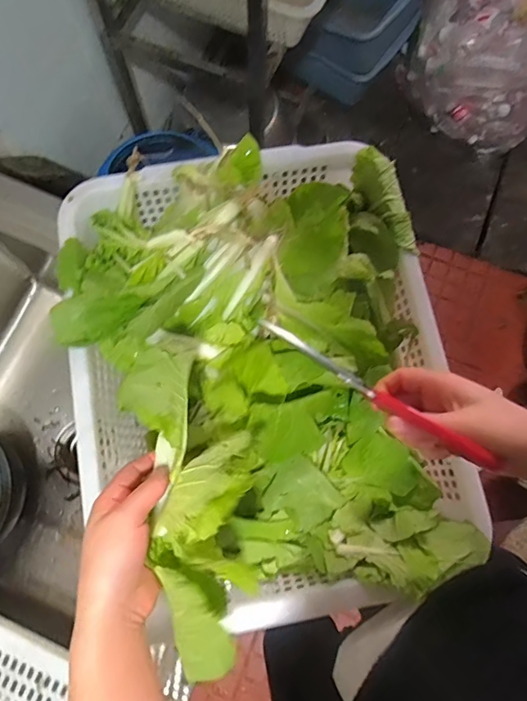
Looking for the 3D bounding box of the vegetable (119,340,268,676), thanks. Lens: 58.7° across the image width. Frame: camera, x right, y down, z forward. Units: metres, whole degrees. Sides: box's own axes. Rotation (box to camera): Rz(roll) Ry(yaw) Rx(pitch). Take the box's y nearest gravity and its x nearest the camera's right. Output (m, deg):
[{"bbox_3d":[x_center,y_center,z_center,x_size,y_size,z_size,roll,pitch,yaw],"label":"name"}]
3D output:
[{"bbox_3d":[-0.050,0.111,0.358,0.083,0.056,0.244,-12,78,-4],"label":"vegetable"}]

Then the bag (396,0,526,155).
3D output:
[{"bbox_3d":[0.666,-0.864,1.352,0.461,0.433,0.335,23,76,5],"label":"bag"}]

